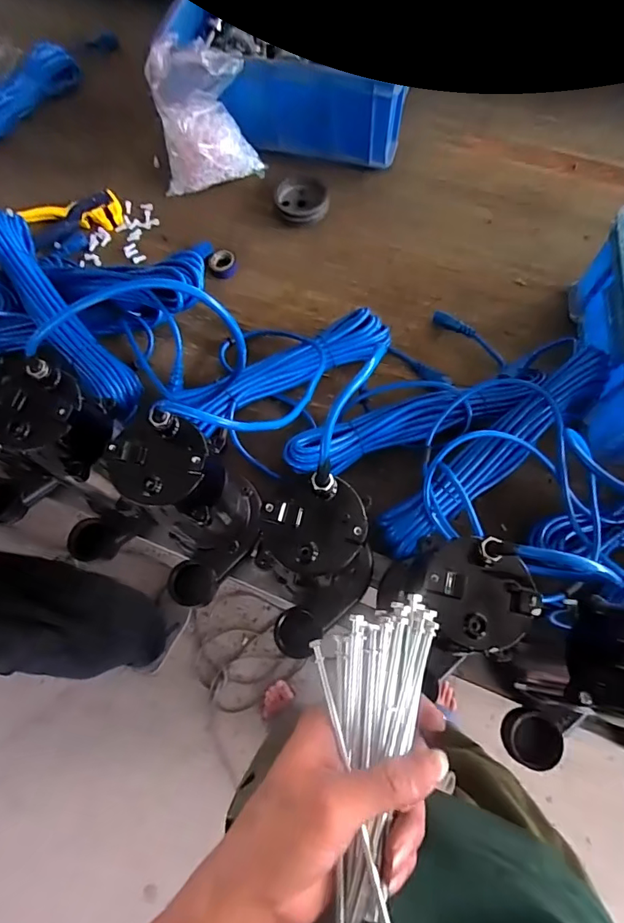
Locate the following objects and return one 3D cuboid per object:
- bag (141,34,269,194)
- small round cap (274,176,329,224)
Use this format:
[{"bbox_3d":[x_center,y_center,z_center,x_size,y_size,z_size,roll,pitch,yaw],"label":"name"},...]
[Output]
[{"bbox_3d":[-0.175,-0.543,0.754,0.167,0.181,0.088,-15,70,-4],"label":"bag"},{"bbox_3d":[-0.016,-0.442,0.793,0.086,0.019,0.094,7,70,4],"label":"small round cap"}]

